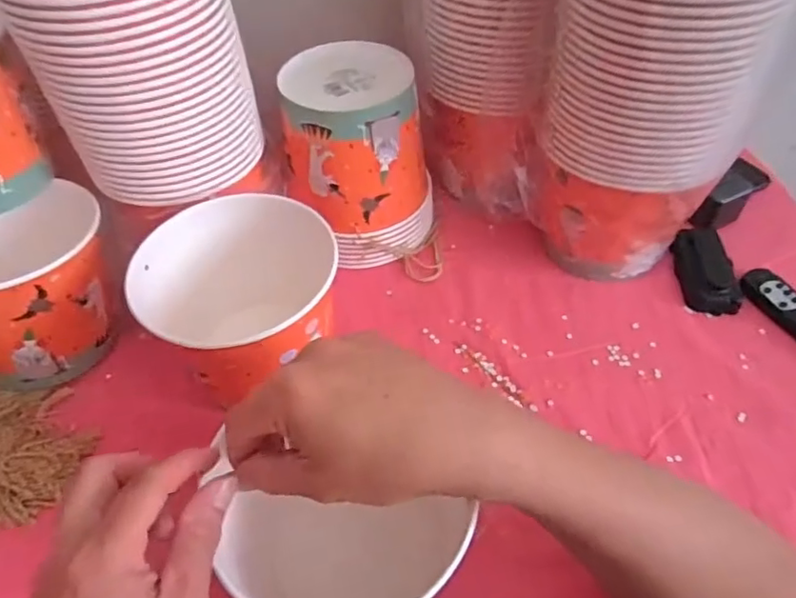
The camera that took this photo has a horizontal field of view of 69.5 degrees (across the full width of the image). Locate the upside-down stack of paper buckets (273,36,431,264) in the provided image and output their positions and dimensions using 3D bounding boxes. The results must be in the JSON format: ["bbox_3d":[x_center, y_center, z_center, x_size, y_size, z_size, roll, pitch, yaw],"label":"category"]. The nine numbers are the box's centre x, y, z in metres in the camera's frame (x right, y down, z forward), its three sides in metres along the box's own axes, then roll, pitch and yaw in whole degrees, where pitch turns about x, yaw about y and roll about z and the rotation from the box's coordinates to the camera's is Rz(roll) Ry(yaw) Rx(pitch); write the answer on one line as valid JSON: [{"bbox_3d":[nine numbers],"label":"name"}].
[{"bbox_3d":[-0.038,-0.141,0.587,0.144,0.177,0.130,-7,50,-2],"label":"upside-down stack of paper buckets"}]

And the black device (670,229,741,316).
[{"bbox_3d":[0.317,-0.030,0.590,0.051,0.023,0.104,1,50,4],"label":"black device"}]

